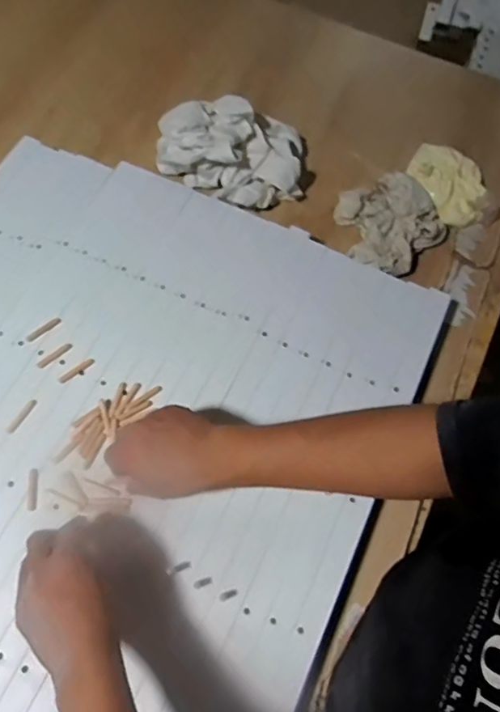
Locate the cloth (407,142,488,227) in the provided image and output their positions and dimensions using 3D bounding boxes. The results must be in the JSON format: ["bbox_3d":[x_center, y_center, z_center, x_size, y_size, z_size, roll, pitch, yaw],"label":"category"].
[{"bbox_3d":[0.267,-0.234,0.710,0.082,0.028,0.121,-34,73,-14],"label":"cloth"}]

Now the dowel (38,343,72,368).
[{"bbox_3d":[-0.207,-0.001,0.564,0.039,0.004,0.009,-39,73,-16],"label":"dowel"}]

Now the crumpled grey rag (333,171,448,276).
[{"bbox_3d":[0.175,-0.175,0.674,0.137,0.041,0.126,-43,76,-16],"label":"crumpled grey rag"}]

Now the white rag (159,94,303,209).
[{"bbox_3d":[-0.026,-0.254,0.679,0.187,0.088,0.125,2,69,-1],"label":"white rag"}]

